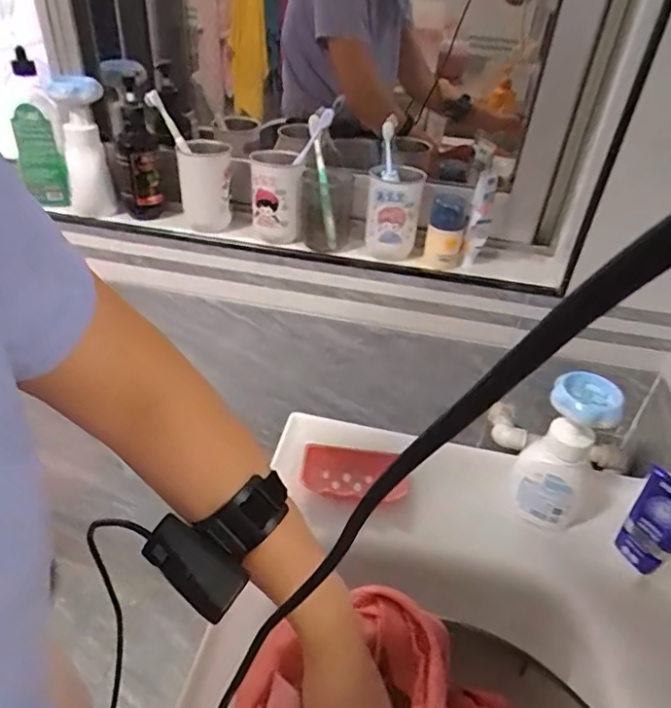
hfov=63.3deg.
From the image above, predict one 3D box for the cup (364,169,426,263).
[{"bbox_3d":[0.085,-0.209,0.794,0.075,0.119,0.089,12,38,9],"label":"cup"}]

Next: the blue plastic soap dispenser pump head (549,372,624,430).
[{"bbox_3d":[0.262,0.048,0.566,0.068,0.026,0.059,26,42,25],"label":"blue plastic soap dispenser pump head"}]

